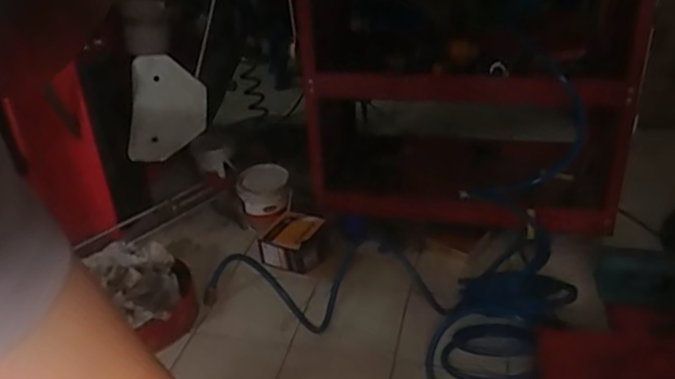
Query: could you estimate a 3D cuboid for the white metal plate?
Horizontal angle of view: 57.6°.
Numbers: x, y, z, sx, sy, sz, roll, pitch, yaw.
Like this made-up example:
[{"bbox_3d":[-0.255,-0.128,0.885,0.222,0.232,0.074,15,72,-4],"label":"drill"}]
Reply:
[{"bbox_3d":[-0.360,-0.170,1.292,0.161,0.217,0.031,2,-1,8],"label":"white metal plate"}]

